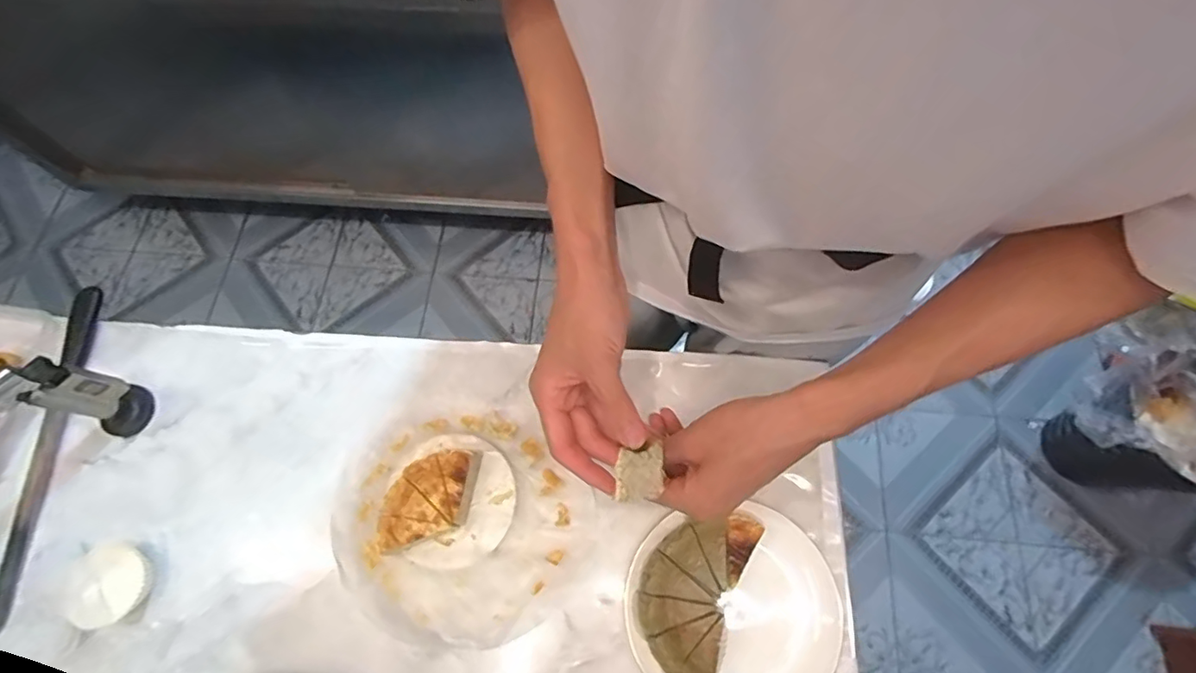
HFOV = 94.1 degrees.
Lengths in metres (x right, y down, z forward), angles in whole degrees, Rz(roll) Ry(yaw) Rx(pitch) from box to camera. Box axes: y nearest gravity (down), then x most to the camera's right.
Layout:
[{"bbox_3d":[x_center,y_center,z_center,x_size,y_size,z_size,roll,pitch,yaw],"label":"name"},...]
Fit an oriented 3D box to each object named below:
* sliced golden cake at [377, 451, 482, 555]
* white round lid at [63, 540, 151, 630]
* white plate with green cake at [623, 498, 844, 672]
[{"bbox_3d":[-0.167,0.164,0.555,0.081,0.041,0.103,5,69,3],"label":"sliced golden cake"},{"bbox_3d":[-0.458,0.230,0.517,0.066,0.010,0.067,11,57,-18],"label":"white round lid"},{"bbox_3d":[0.119,0.251,0.507,0.177,0.054,0.170,0,68,1],"label":"white plate with green cake"}]

